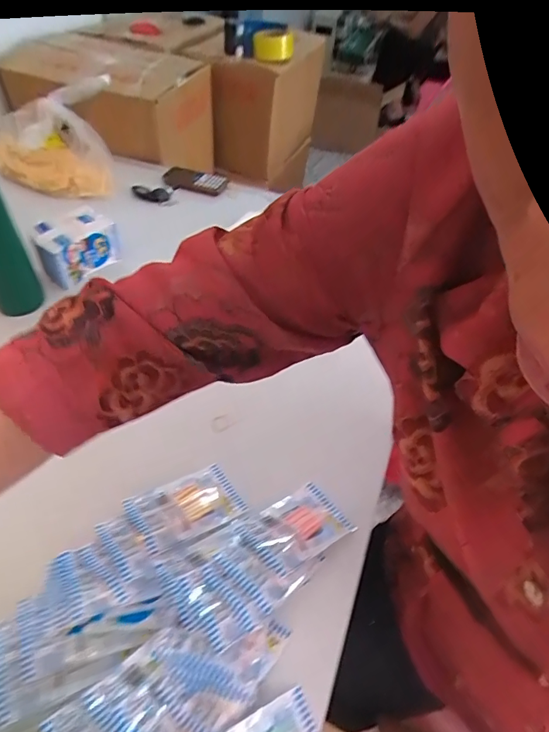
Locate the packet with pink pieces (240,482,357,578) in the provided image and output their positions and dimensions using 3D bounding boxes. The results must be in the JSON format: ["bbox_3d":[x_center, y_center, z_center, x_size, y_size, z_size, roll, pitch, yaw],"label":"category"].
[{"bbox_3d":[0.021,0.151,0.422,0.102,0.011,0.065,-12,34,-41],"label":"packet with pink pieces"}]

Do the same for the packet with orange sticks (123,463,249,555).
[{"bbox_3d":[-0.085,0.136,0.429,0.106,0.006,0.063,-12,44,-41],"label":"packet with orange sticks"}]

